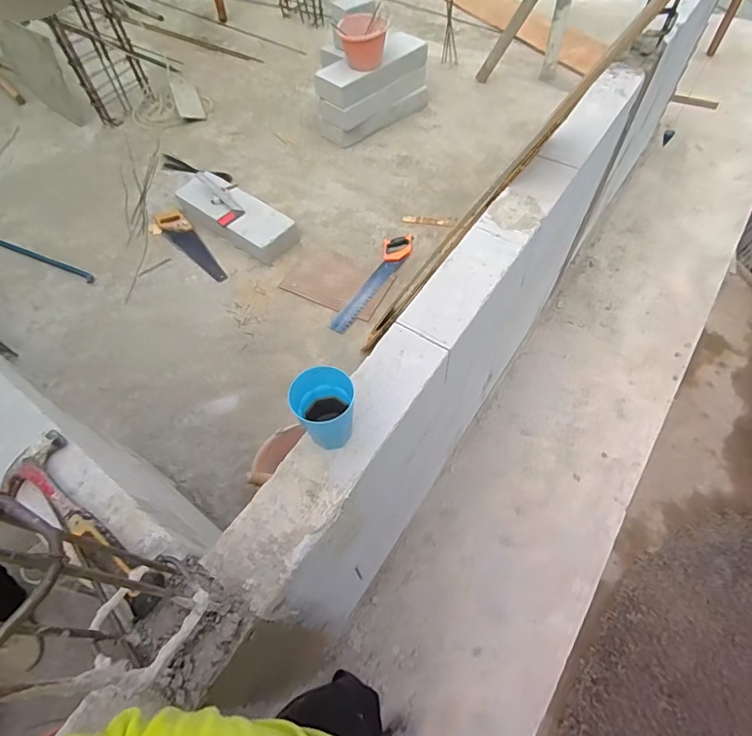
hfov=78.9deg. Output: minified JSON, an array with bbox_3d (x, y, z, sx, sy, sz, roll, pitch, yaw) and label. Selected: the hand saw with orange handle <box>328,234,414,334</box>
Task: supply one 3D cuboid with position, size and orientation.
[{"bbox_3d":[-0.006,-0.362,1.873,0.120,0.024,0.575,24,62,19],"label":"hand saw with orange handle"}]

